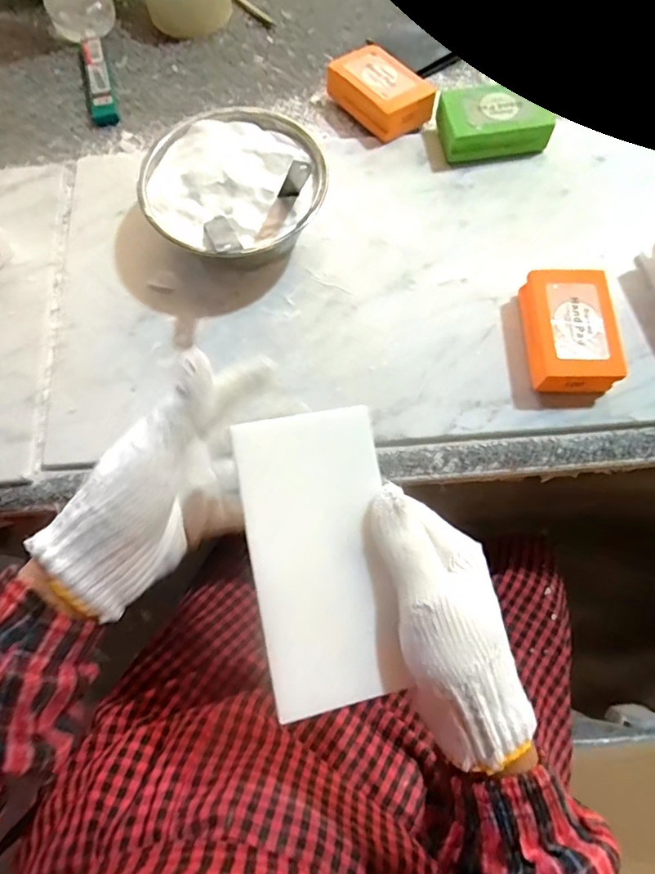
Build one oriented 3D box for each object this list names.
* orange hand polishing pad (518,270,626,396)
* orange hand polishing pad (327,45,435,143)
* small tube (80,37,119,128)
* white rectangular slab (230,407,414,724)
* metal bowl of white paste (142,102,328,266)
[{"bbox_3d":[0.186,-0.080,0.397,0.061,0.035,0.091,0,71,0],"label":"orange hand polishing pad"},{"bbox_3d":[0.048,-0.330,0.490,0.064,0.037,0.093,-38,75,-12],"label":"orange hand polishing pad"},{"bbox_3d":[-0.234,-0.362,0.517,0.025,0.011,0.126,-17,72,-6],"label":"small tube"},{"bbox_3d":[-0.004,0.062,0.261,0.071,0.007,0.145,-7,87,-12],"label":"white rectangular slab"},{"bbox_3d":[-0.076,-0.203,0.434,0.139,0.060,0.144,0,71,0],"label":"metal bowl of white paste"}]

